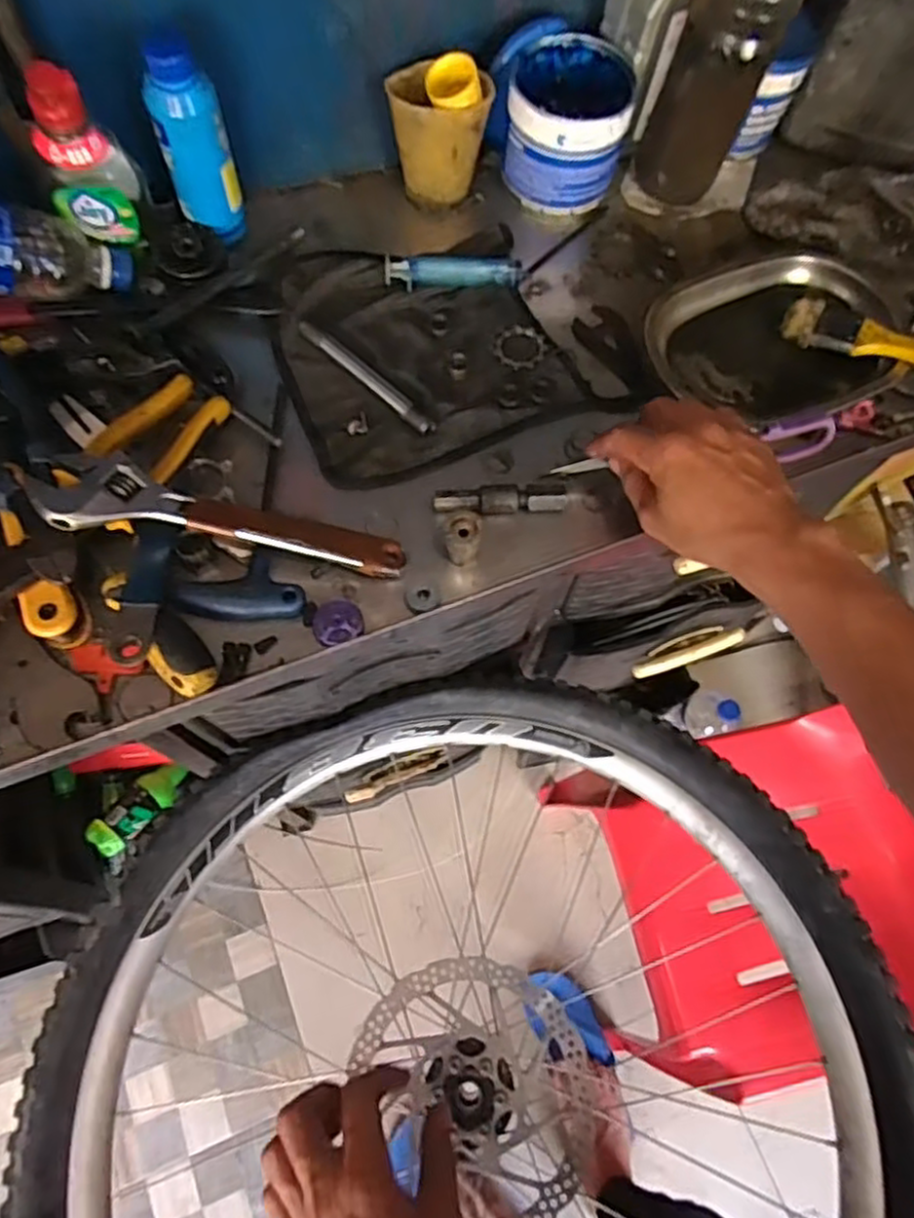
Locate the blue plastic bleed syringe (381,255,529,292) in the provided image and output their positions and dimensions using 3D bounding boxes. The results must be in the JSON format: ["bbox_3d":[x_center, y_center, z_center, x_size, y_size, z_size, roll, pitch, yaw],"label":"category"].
[{"bbox_3d":[-0.003,-0.285,0.613,0.115,0.021,0.025,-3,68,-4],"label":"blue plastic bleed syringe"}]

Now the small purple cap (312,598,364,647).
[{"bbox_3d":[-0.083,0.007,0.500,0.034,0.013,0.038,-20,70,-10],"label":"small purple cap"}]

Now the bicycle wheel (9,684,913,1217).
[{"bbox_3d":[0.012,0.356,0.539,0.638,0.110,0.619,1,68,-2],"label":"bicycle wheel"}]

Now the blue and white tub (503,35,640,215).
[{"bbox_3d":[0.093,-0.408,0.624,0.094,0.096,0.102,1,68,-2],"label":"blue and white tub"}]

